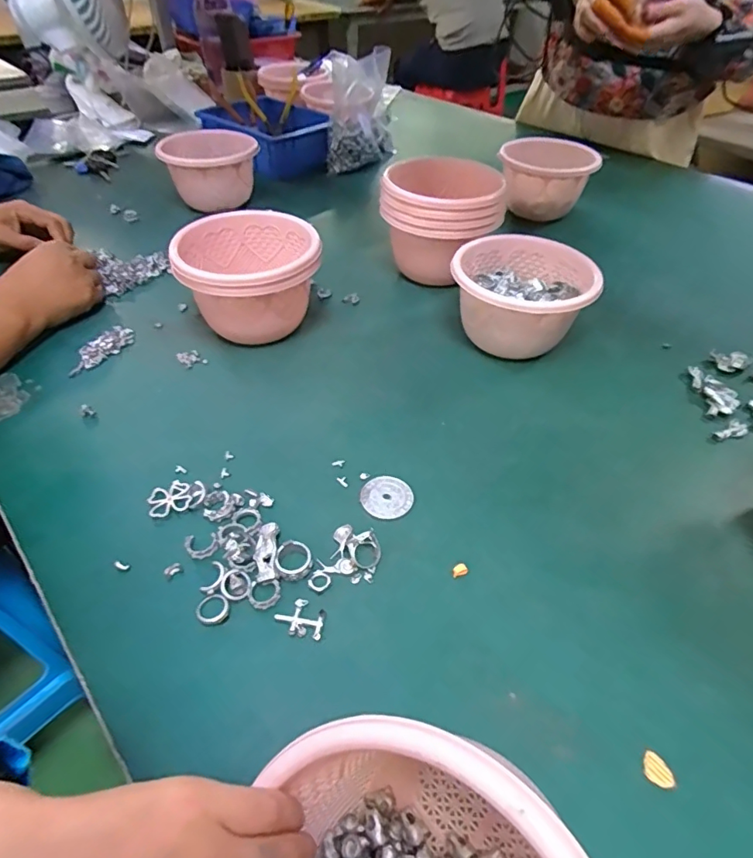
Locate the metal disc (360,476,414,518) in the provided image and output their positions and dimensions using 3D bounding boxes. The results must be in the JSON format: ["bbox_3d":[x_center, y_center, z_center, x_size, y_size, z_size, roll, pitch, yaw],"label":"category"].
[{"bbox_3d":[0.009,0.056,0.419,0.043,0.004,0.039,-16,49,-16],"label":"metal disc"}]

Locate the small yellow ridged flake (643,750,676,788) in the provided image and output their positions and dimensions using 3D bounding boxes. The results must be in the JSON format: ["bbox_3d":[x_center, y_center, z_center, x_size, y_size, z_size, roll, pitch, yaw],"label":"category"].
[{"bbox_3d":[0.160,0.194,0.285,0.015,0.004,0.018,-30,54,-27],"label":"small yellow ridged flake"}]

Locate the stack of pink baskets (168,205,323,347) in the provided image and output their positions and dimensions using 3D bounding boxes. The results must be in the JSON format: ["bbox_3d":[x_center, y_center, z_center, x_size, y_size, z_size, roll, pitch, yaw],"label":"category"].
[{"bbox_3d":[-0.135,-0.161,0.554,0.141,0.097,0.136,-6,47,-7],"label":"stack of pink baskets"}]

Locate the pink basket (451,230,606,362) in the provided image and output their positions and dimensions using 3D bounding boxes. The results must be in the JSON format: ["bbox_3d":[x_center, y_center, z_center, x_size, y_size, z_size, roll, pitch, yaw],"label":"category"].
[{"bbox_3d":[0.155,-0.146,0.561,0.145,0.085,0.142,-3,47,-5],"label":"pink basket"}]

